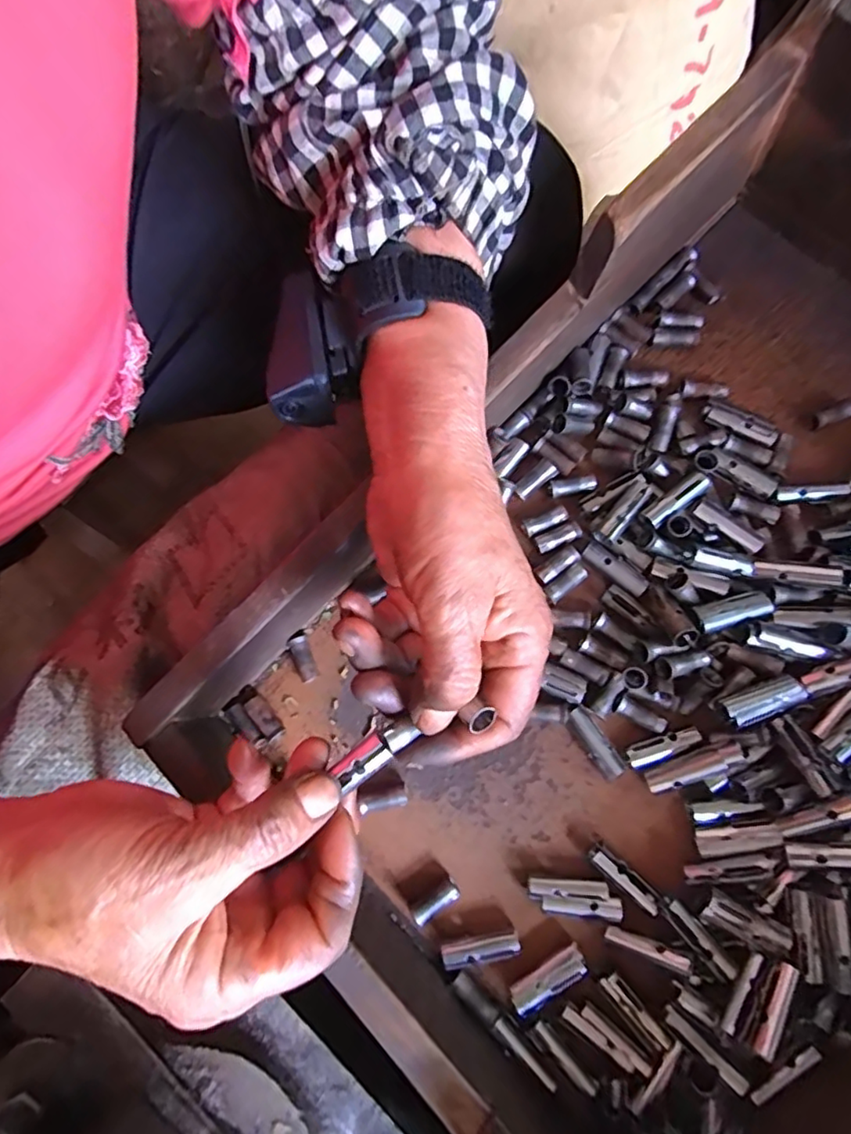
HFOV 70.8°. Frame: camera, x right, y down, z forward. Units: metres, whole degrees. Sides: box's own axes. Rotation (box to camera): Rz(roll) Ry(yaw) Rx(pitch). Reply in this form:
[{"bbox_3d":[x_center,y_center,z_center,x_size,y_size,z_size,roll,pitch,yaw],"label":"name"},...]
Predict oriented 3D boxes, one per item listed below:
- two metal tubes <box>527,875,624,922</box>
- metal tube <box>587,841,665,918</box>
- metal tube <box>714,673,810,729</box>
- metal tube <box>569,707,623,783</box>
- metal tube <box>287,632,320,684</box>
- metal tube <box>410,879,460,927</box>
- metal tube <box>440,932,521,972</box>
[{"bbox_3d":[0.071,0.157,0.286,0.043,0.012,0.017,7,76,3],"label":"two metal tubes"},{"bbox_3d":[0.095,0.148,0.284,0.037,0.008,0.012,38,79,25],"label":"metal tube"},{"bbox_3d":[0.156,0.062,0.276,0.040,0.013,0.016,-20,76,-4],"label":"metal tube"},{"bbox_3d":[0.085,0.089,0.301,0.011,0.011,0.037,-31,77,-6],"label":"metal tube"},{"bbox_3d":[-0.066,0.049,0.323,0.010,0.008,0.026,-21,76,-4],"label":"metal tube"},{"bbox_3d":[0.004,0.161,0.288,0.024,0.008,0.009,-35,78,-7],"label":"metal tube"},{"bbox_3d":[0.026,0.181,0.284,0.037,0.009,0.011,-16,76,-3],"label":"metal tube"}]

